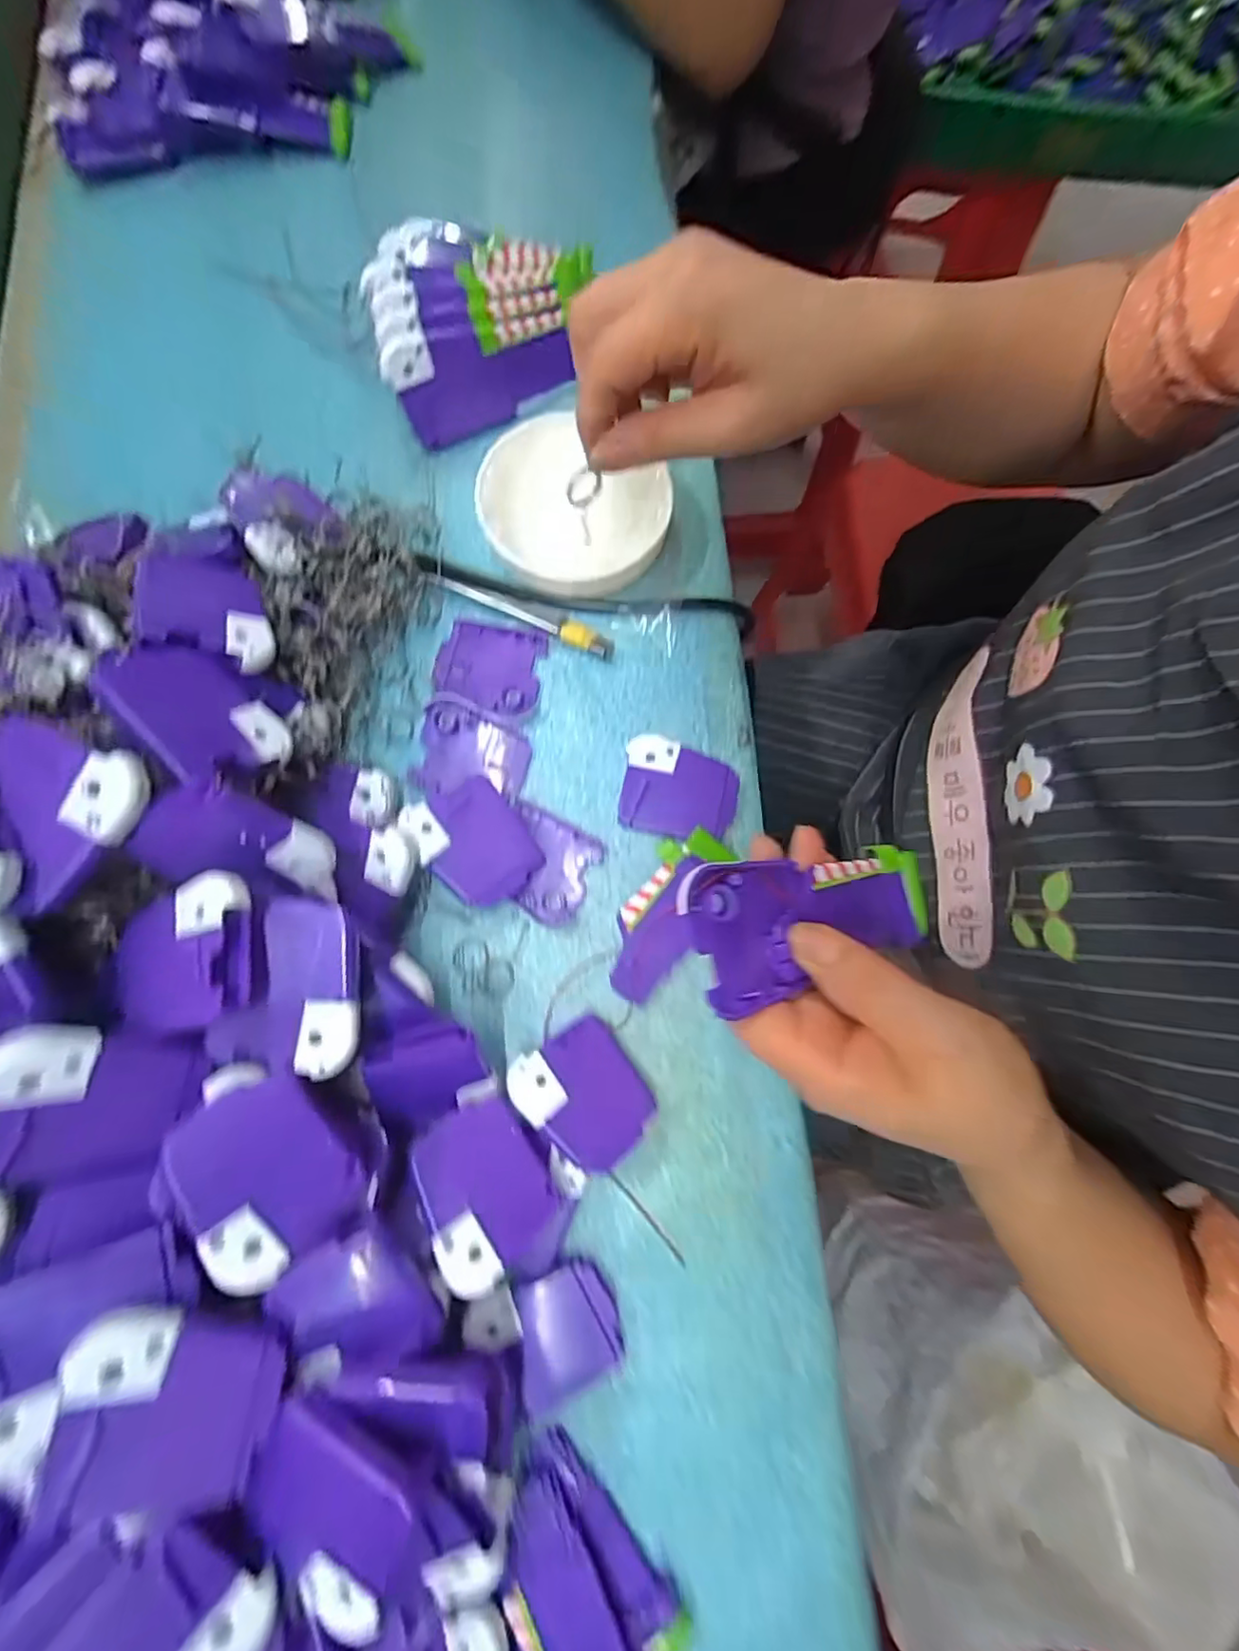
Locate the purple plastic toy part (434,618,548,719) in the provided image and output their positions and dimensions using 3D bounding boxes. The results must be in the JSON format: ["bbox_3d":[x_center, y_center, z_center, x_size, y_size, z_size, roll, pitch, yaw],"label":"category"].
[{"bbox_3d":[-0.073,-0.089,0.333,0.058,0.004,0.051,12,79,1],"label":"purple plastic toy part"}]

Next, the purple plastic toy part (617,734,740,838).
[{"bbox_3d":[0.033,-0.020,0.324,0.061,0.007,0.052,8,79,1],"label":"purple plastic toy part"}]

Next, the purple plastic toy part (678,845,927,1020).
[{"bbox_3d":[0.077,0.036,0.232,0.120,0.010,0.050,-4,78,-28],"label":"purple plastic toy part"}]

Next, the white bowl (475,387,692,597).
[{"bbox_3d":[-0.026,-0.182,0.341,0.104,0.023,0.102,0,79,-1],"label":"white bowl"}]

